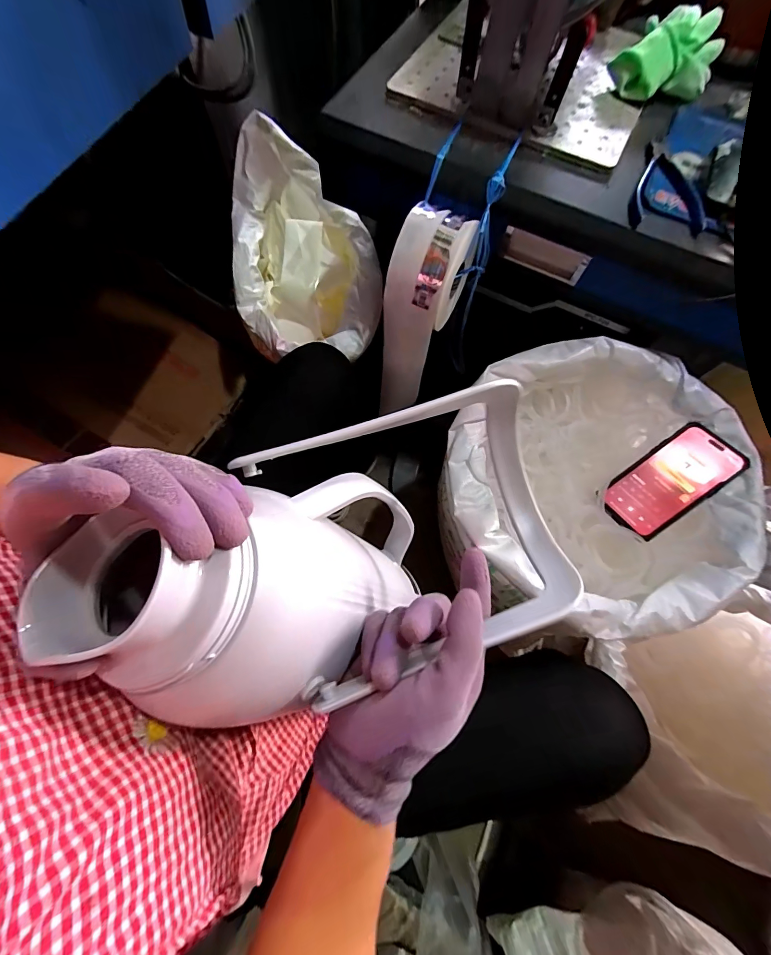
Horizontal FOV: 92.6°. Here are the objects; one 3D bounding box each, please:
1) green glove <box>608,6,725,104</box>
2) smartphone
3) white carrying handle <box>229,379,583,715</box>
[{"bbox_3d":[0.355,-0.508,0.451,0.133,0.056,0.074,-32,74,-14],"label":"green glove"},{"bbox_3d":[0.362,0.003,0.468,0.160,0.009,0.080,-40,65,5],"label":"smartphone"},{"bbox_3d":[0.025,0.036,0.237,0.195,0.042,0.158,-19,92,-16],"label":"white carrying handle"}]

